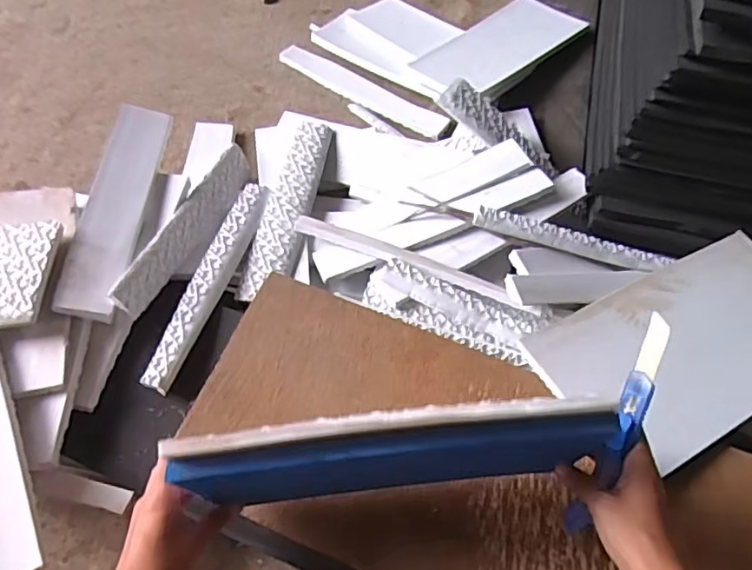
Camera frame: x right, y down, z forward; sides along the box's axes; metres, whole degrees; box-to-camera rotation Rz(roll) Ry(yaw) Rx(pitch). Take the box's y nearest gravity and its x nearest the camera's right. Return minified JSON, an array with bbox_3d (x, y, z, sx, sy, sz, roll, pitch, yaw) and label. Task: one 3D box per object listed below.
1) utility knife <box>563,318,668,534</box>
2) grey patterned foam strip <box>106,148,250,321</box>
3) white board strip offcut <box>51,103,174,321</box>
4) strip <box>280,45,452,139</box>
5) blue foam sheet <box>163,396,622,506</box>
[{"bbox_3d":[0.182,0.107,0.433,0.019,0.017,0.173,21,96,11],"label":"utility knife"},{"bbox_3d":[-0.208,-0.071,0.672,0.008,0.046,0.279,-22,33,35],"label":"grey patterned foam strip"},{"bbox_3d":[-0.278,-0.085,0.627,0.058,0.026,0.260,2,60,0],"label":"white board strip offcut"},{"bbox_3d":[-0.019,-0.284,0.855,0.276,0.015,0.041,31,64,15],"label":"strip"},{"bbox_3d":[0.019,0.120,0.414,0.291,0.153,0.027,-5,60,-4],"label":"blue foam sheet"}]

